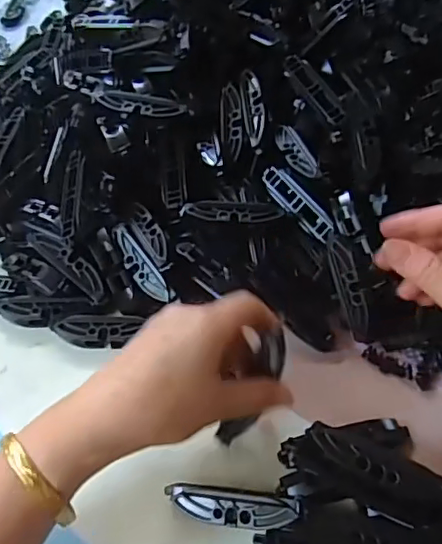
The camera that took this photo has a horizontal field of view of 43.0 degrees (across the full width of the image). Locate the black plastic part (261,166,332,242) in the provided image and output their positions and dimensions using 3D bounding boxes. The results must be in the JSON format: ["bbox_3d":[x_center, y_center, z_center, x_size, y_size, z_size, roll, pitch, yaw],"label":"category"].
[{"bbox_3d":[0.060,-0.051,0.421,0.017,0.014,0.073,-31,68,-22],"label":"black plastic part"}]

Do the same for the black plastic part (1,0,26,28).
[{"bbox_3d":[-0.298,-0.374,0.807,0.025,0.018,0.071,5,63,7],"label":"black plastic part"}]

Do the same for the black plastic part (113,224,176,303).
[{"bbox_3d":[-0.059,-0.006,0.410,0.021,0.006,0.072,-41,71,12],"label":"black plastic part"}]

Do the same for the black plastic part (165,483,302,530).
[{"bbox_3d":[0.005,0.131,0.313,0.078,0.009,0.019,-1,47,20],"label":"black plastic part"}]

